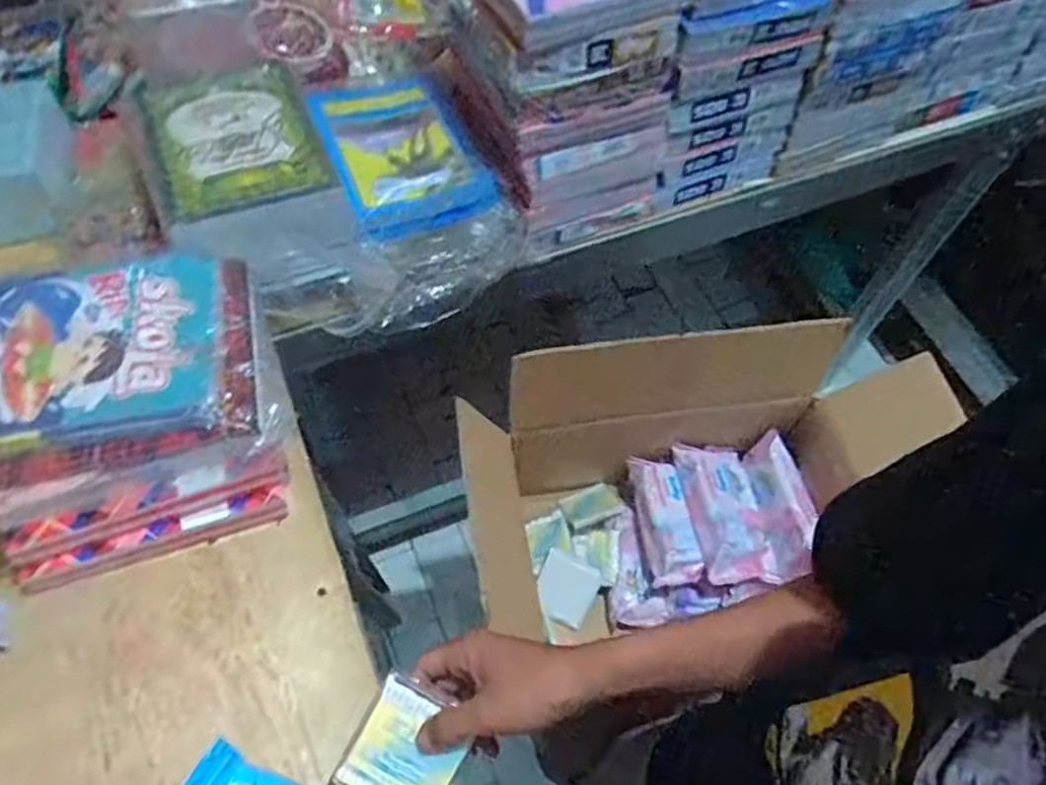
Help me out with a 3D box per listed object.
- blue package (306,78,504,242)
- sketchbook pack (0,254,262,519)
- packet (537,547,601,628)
[{"bbox_3d":[-0.136,-0.262,0.731,0.145,0.029,0.227,-24,64,-15],"label":"blue package"},{"bbox_3d":[-0.343,-0.024,0.574,0.242,0.043,0.197,-12,61,-10],"label":"sketchbook pack"},{"bbox_3d":[0.054,0.247,0.901,0.073,0.007,0.081,25,94,3],"label":"packet"}]

